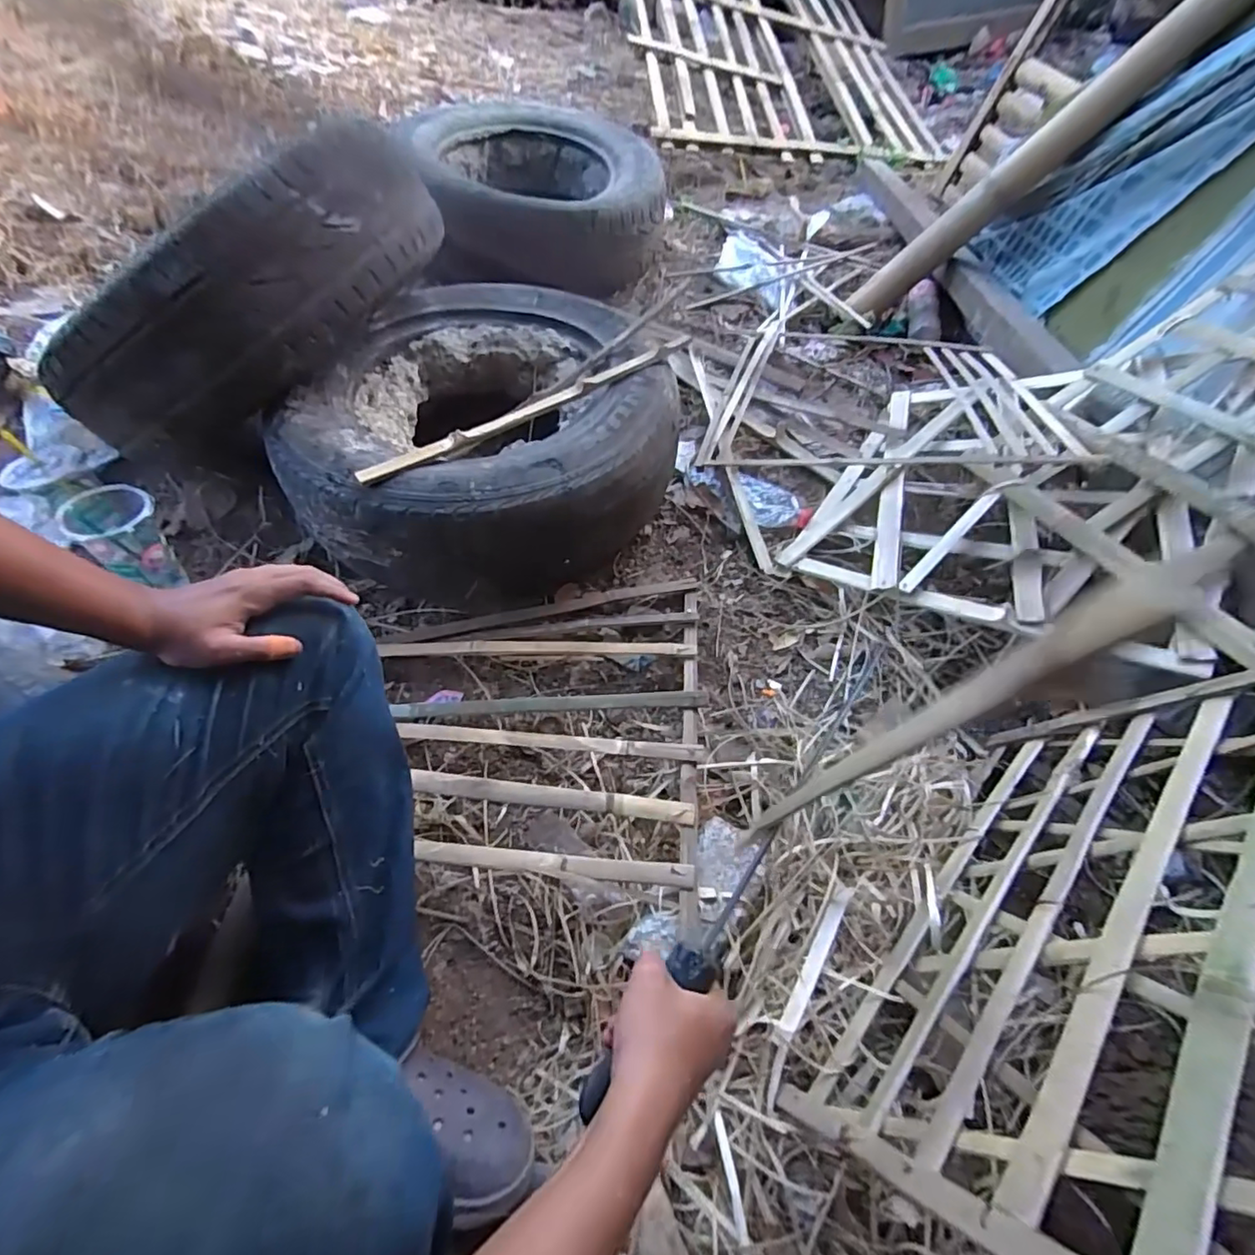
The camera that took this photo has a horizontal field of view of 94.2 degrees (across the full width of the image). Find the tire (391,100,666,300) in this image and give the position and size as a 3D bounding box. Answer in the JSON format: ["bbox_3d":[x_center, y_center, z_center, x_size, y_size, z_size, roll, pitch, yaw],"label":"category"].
[{"bbox_3d":[-0.222,-1.018,1.381,0.583,0.177,0.585,-1,54,-5],"label":"tire"}]

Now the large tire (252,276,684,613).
[{"bbox_3d":[-0.183,-0.301,0.887,0.492,0.193,0.579,11,54,3],"label":"large tire"}]

